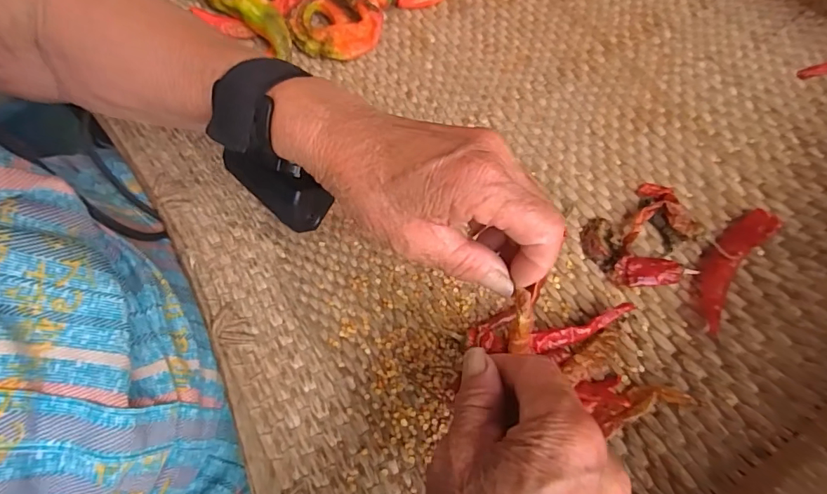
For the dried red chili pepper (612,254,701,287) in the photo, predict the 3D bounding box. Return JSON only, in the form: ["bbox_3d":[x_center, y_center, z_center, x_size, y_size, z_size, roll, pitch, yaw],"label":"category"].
[{"bbox_3d":[0.163,0.016,0.318,0.052,0.008,0.020,-2,66,2],"label":"dried red chili pepper"}]

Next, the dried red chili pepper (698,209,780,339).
[{"bbox_3d":[0.211,0.010,0.311,0.027,0.016,0.102,38,73,17],"label":"dried red chili pepper"}]

